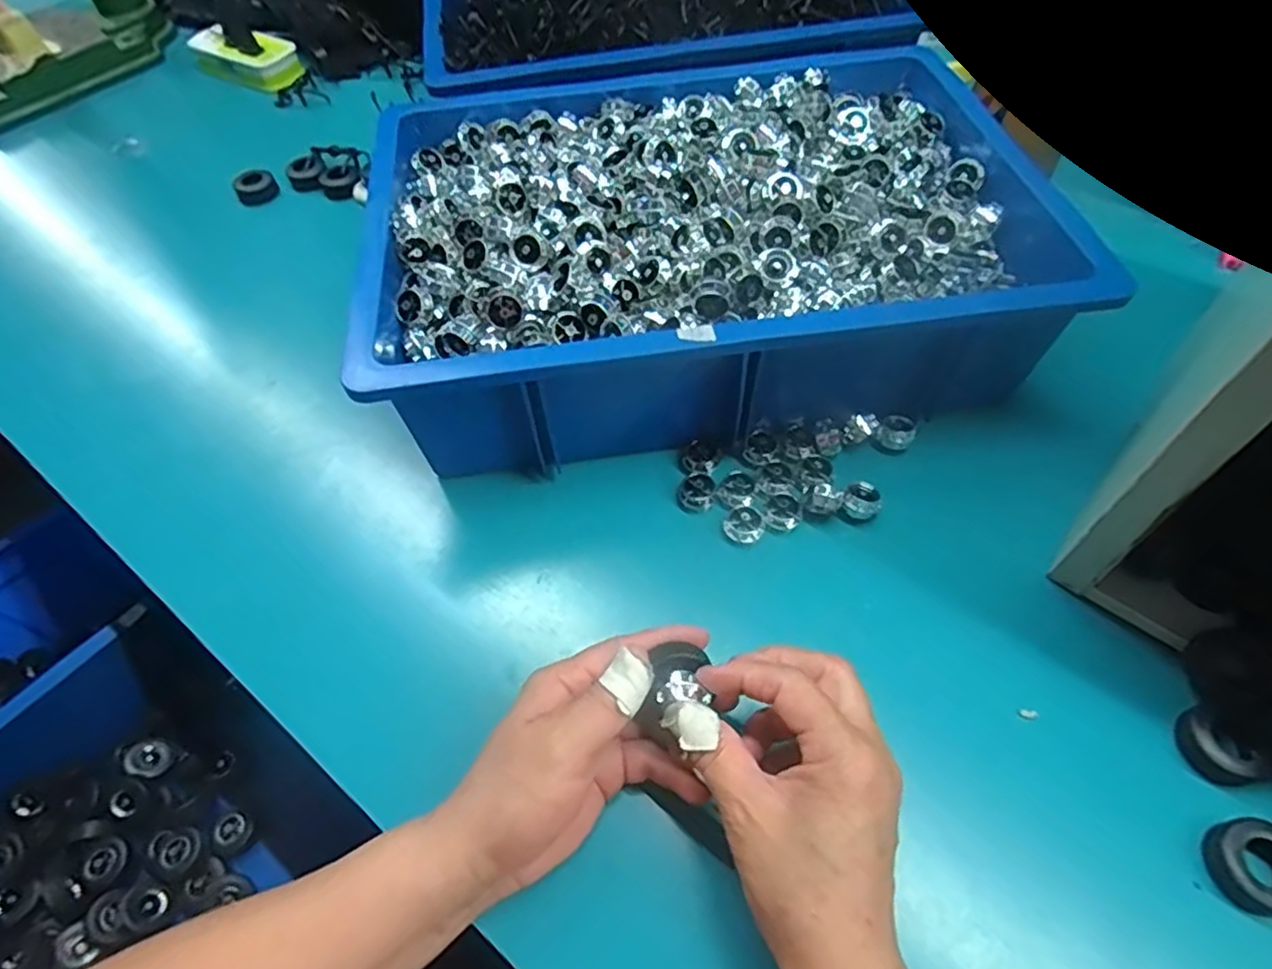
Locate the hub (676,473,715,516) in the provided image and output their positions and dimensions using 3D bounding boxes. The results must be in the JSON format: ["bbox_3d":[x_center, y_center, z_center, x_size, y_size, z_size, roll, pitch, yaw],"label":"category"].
[{"bbox_3d":[0.039,0.005,0.434,0.024,0.009,0.028,25,60,18],"label":"hub"}]

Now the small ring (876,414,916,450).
[{"bbox_3d":[0.175,-0.034,0.457,0.023,0.020,0.018,22,59,17],"label":"small ring"}]

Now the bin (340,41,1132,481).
[{"bbox_3d":[0.049,-0.176,0.498,0.456,0.115,0.347,-9,56,-3],"label":"bin"}]

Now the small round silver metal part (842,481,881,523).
[{"bbox_3d":[0.141,0.012,0.424,0.022,0.019,0.018,22,59,17],"label":"small round silver metal part"}]

